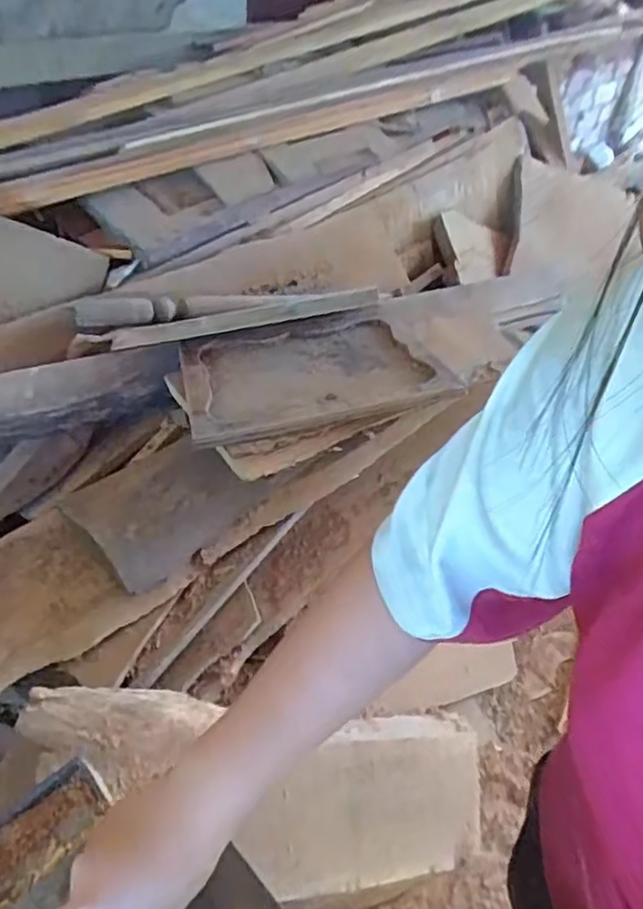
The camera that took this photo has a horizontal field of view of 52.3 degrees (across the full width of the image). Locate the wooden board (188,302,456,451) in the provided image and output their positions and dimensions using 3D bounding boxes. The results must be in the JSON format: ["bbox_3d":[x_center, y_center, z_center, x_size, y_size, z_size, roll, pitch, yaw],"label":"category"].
[{"bbox_3d":[-0.026,-0.138,1.049,0.409,0.036,0.251,-16,47,-18],"label":"wooden board"}]

